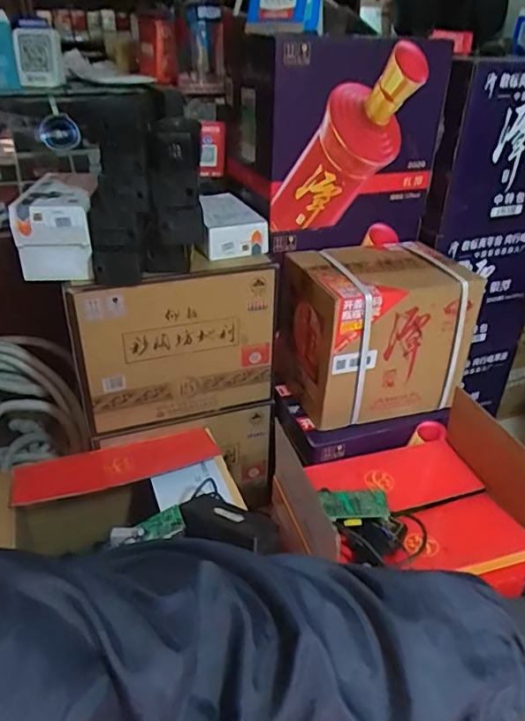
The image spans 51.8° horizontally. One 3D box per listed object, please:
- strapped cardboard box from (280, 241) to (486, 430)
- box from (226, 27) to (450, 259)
[{"bbox_3d":[0.228,-0.065,1.129,0.348,0.281,0.250,-9,33,-16],"label":"strapped cardboard box"},{"bbox_3d":[0.120,-0.479,1.168,0.368,0.368,0.336,-13,35,-22],"label":"box"}]

